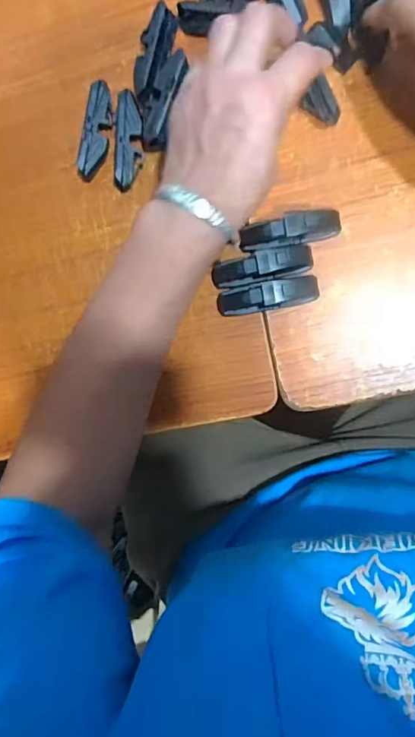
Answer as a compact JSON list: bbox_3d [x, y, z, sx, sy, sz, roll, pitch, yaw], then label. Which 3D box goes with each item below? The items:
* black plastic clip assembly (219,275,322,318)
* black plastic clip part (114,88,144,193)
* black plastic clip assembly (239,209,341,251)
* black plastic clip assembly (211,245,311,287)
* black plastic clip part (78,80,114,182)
[{"bbox_3d":[0.046,-0.056,0.366,0.077,0.022,0.021,-9,90,9],"label":"black plastic clip assembly"},{"bbox_3d":[-0.062,-0.180,0.381,0.018,0.022,0.071,7,92,8],"label":"black plastic clip part"},{"bbox_3d":[0.062,-0.104,0.363,0.075,0.023,0.021,-12,89,9],"label":"black plastic clip assembly"},{"bbox_3d":[0.041,-0.078,0.366,0.076,0.021,0.021,-8,90,9],"label":"black plastic clip assembly"},{"bbox_3d":[-0.088,-0.189,0.385,0.019,0.020,0.072,13,93,8],"label":"black plastic clip part"}]

